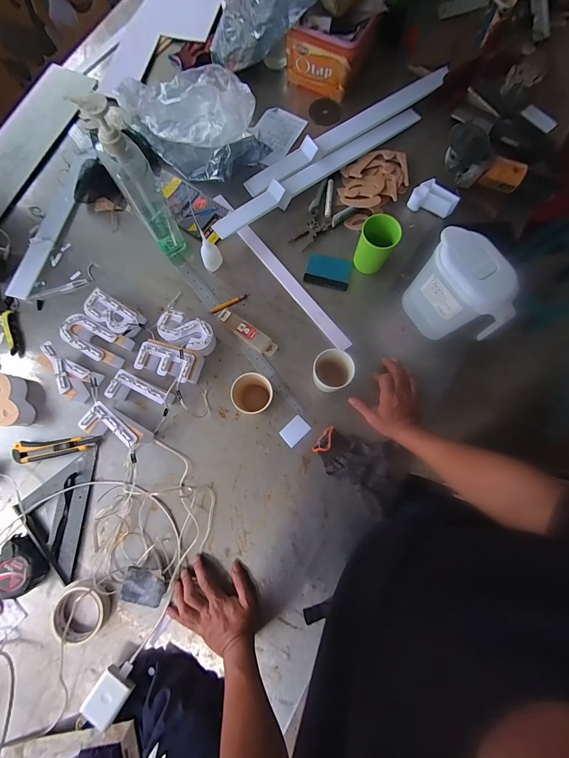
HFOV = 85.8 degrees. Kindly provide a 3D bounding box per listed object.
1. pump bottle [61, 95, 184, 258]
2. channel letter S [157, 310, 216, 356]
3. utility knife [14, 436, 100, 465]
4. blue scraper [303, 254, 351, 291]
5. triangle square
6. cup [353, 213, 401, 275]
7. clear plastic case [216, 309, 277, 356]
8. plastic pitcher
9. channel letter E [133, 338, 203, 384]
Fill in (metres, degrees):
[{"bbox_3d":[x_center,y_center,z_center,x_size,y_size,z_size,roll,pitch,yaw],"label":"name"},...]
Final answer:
[{"bbox_3d":[-0.254,-0.328,0.550,0.069,0.281,0.072,-27,81,-5],"label":"pump bottle"},{"bbox_3d":[-0.194,-0.090,0.624,0.117,0.049,0.063,24,80,3],"label":"channel letter S"},{"bbox_3d":[-0.439,0.136,0.590,0.153,0.024,0.038,-5,78,-1],"label":"utility knife"},{"bbox_3d":[0.097,-0.237,0.674,0.095,0.005,0.080,15,78,3],"label":"blue scraper"},{"bbox_3d":[-0.429,0.245,0.569,0.109,0.016,0.222,4,78,1],"label":"triangle square"},{"bbox_3d":[0.185,-0.270,0.631,0.073,0.107,0.067,0,78,0],"label":"cup"},{"bbox_3d":[-0.076,-0.096,0.641,0.137,0.021,0.037,36,80,7],"label":"clear plastic case"},{"bbox_3d":[0.313,-0.148,0.574,0.094,0.194,0.175,-33,80,-7],"label":"plastic pitcher"},{"bbox_3d":[-0.227,-0.033,0.610,0.117,0.053,0.066,17,78,4],"label":"channel letter E"}]

